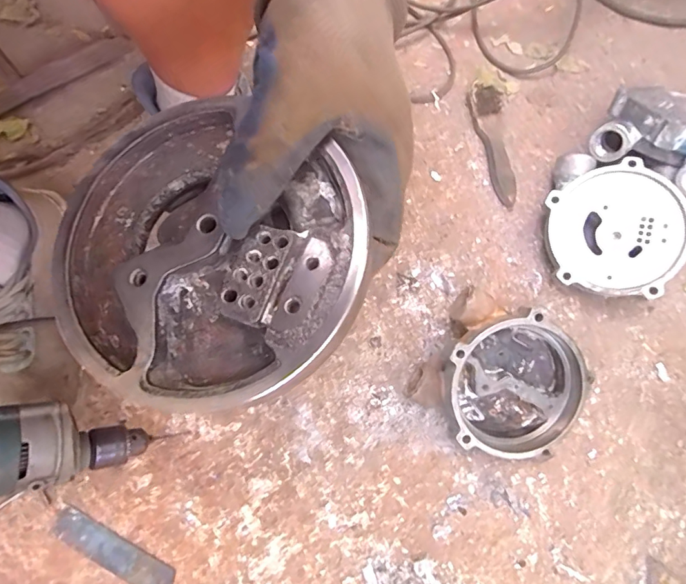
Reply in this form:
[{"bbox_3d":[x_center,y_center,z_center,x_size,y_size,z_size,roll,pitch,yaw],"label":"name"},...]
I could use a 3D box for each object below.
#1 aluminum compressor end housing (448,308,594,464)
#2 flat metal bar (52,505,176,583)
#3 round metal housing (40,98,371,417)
[{"bbox_3d":[0.201,0.110,0.545,0.166,0.060,0.166,-1,96,-10],"label":"aluminum compressor end housing"},{"bbox_3d":[-0.270,0.306,0.530,0.155,0.004,0.037,29,79,5],"label":"flat metal bar"},{"bbox_3d":[-0.064,-0.017,0.205,0.143,0.034,0.129,31,79,6],"label":"round metal housing"}]

